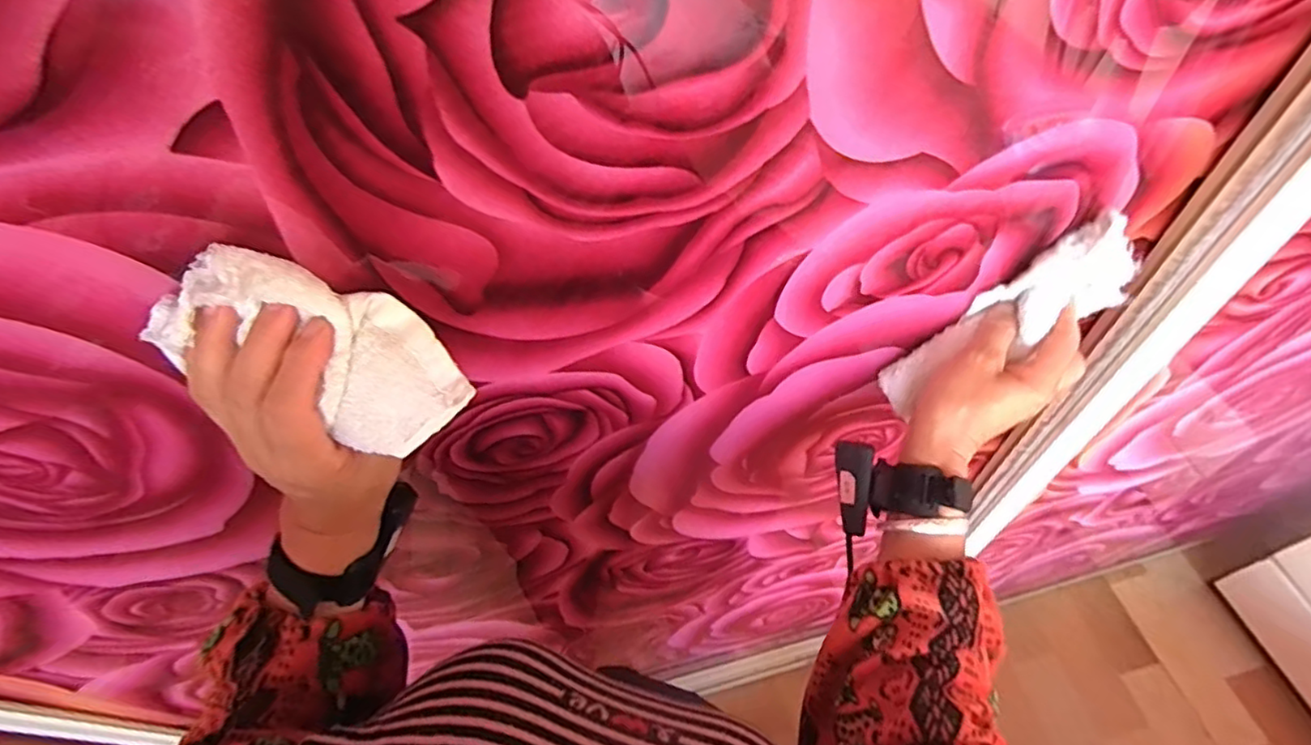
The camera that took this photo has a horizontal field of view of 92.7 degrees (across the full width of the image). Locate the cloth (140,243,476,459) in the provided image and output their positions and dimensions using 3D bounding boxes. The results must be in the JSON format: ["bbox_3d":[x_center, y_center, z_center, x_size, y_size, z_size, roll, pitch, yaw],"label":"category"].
[{"bbox_3d":[-0.163,-0.006,0.309,0.069,0.128,0.059,-21,46,37],"label":"cloth"}]

